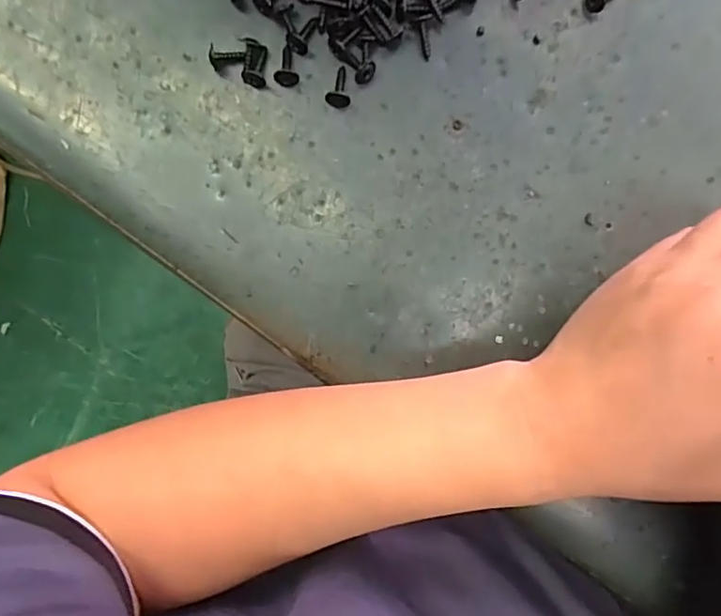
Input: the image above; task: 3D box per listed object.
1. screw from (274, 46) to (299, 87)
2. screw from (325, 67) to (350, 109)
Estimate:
[{"bbox_3d":[-0.038,-0.127,0.305,0.012,0.008,0.020,4,80,2],"label":"screw"},{"bbox_3d":[-0.011,-0.116,0.305,0.012,0.009,0.021,8,75,2],"label":"screw"}]

